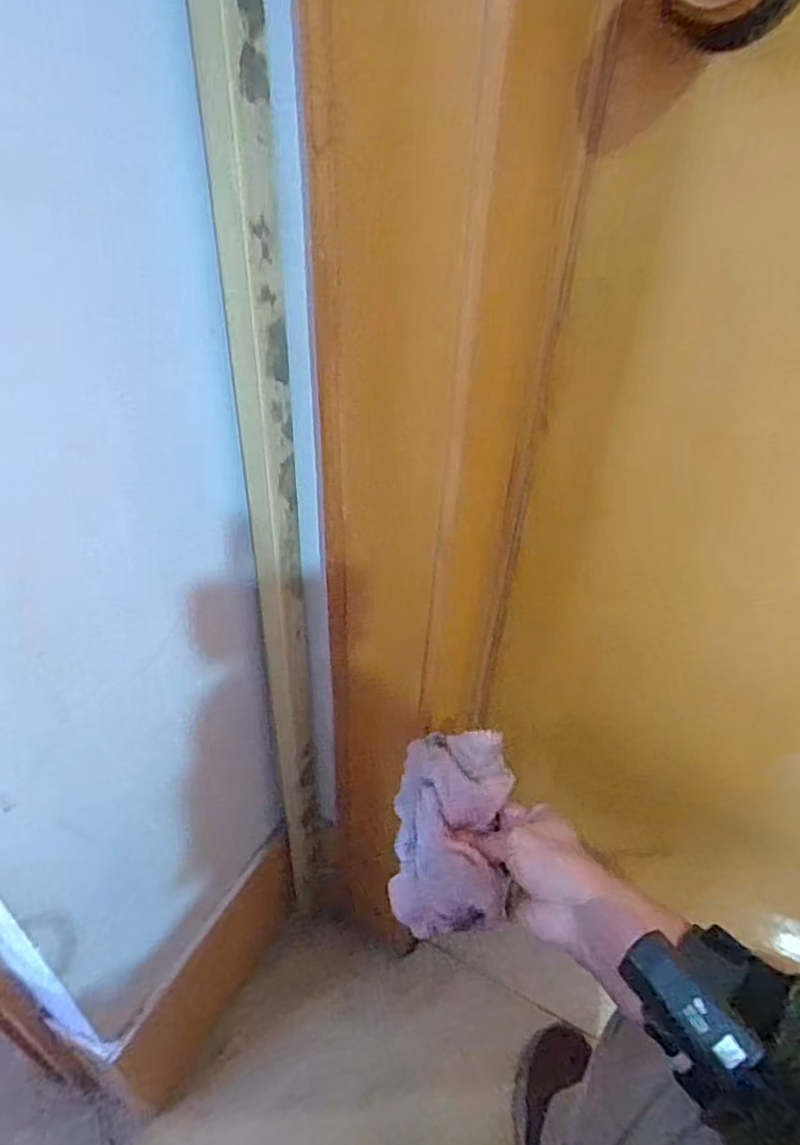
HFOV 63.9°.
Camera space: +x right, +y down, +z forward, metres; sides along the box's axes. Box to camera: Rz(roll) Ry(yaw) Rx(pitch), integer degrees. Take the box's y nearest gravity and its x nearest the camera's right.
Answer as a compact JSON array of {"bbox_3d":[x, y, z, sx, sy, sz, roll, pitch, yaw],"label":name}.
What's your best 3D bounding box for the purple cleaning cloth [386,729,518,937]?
[{"bbox_3d":[0.038,0.195,0.486,0.084,0.098,0.131,7,38,5],"label":"purple cleaning cloth"}]

